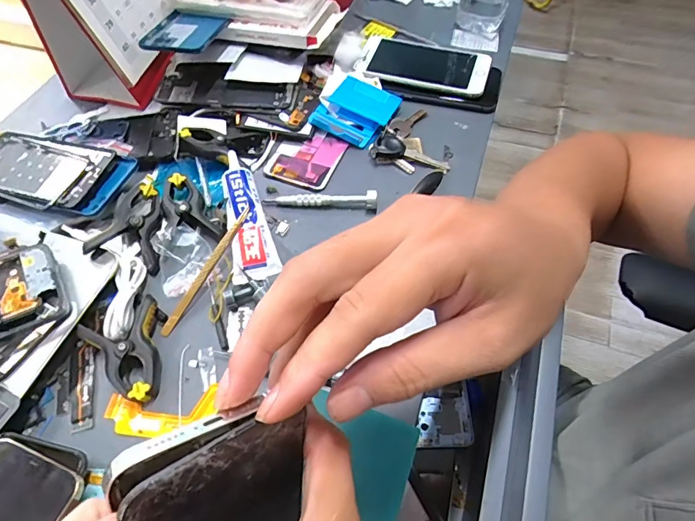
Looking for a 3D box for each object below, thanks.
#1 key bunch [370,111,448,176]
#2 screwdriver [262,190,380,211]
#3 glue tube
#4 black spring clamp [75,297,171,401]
[{"bbox_3d":[0.060,-0.129,0.466,0.075,0.012,0.091,-11,58,-5],"label":"key bunch"},{"bbox_3d":[-0.027,-0.061,0.424,0.111,0.015,0.015,4,58,4],"label":"screwdriver"},{"bbox_3d":[-0.096,-0.046,0.405,0.032,0.027,0.140,-18,59,-9],"label":"glue tube"},{"bbox_3d":[-0.166,0.068,0.344,0.059,0.022,0.077,-39,64,-21],"label":"black spring clamp"}]

